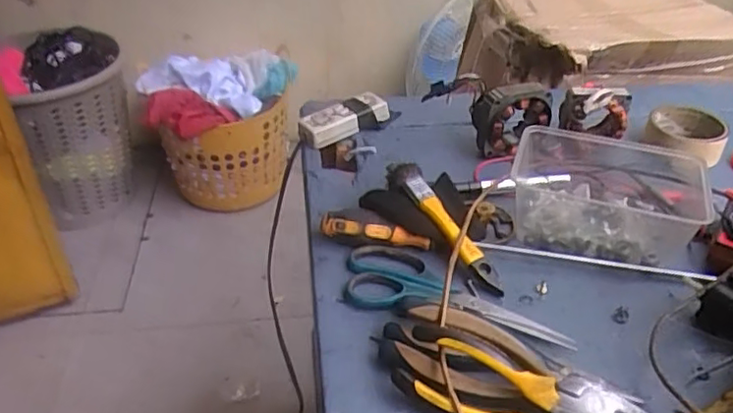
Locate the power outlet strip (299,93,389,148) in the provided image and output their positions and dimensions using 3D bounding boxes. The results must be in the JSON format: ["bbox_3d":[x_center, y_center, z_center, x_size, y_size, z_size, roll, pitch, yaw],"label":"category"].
[{"bbox_3d":[-0.027,-0.107,0.782,0.107,0.029,0.052,-22,40,-7],"label":"power outlet strip"}]

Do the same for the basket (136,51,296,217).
[{"bbox_3d":[-0.383,-0.214,1.704,0.363,0.363,0.350,0,36,0],"label":"basket"}]

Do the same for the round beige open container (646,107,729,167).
[{"bbox_3d":[0.368,-0.082,0.724,0.082,0.033,0.088,0,36,0],"label":"round beige open container"}]

